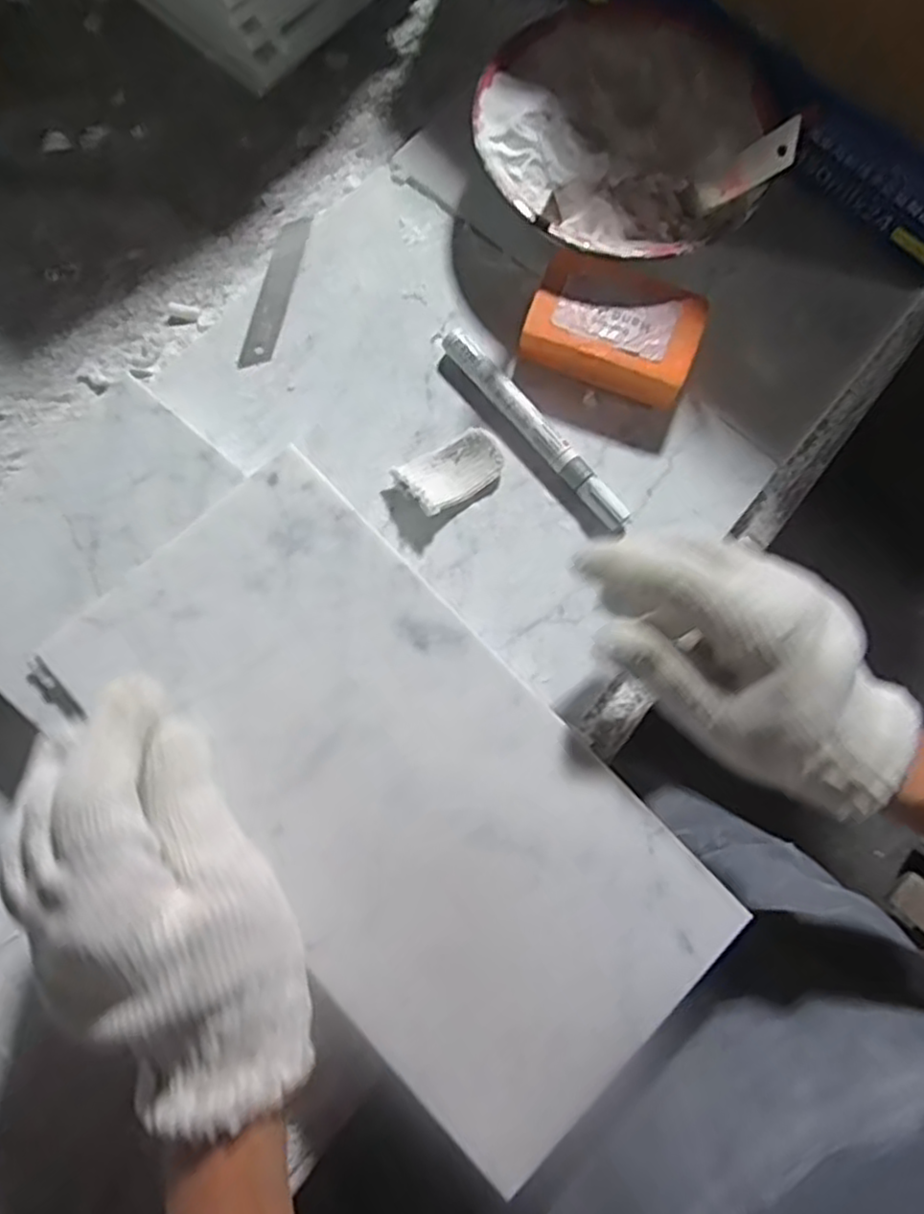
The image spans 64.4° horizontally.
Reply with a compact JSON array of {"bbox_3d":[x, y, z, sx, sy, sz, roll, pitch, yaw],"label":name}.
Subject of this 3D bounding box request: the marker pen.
[{"bbox_3d":[0.040,-0.100,0.407,0.016,0.014,0.143,-40,81,-9],"label":"marker pen"}]

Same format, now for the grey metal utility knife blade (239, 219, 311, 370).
[{"bbox_3d":[-0.110,-0.188,0.437,0.021,0.004,0.107,7,73,7],"label":"grey metal utility knife blade"}]

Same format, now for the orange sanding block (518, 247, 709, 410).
[{"bbox_3d":[0.085,-0.155,0.416,0.094,0.036,0.064,23,78,4],"label":"orange sanding block"}]

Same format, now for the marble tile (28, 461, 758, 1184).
[{"bbox_3d":[-0.030,0.075,0.328,0.147,0.014,0.298,-40,82,-9],"label":"marble tile"}]

